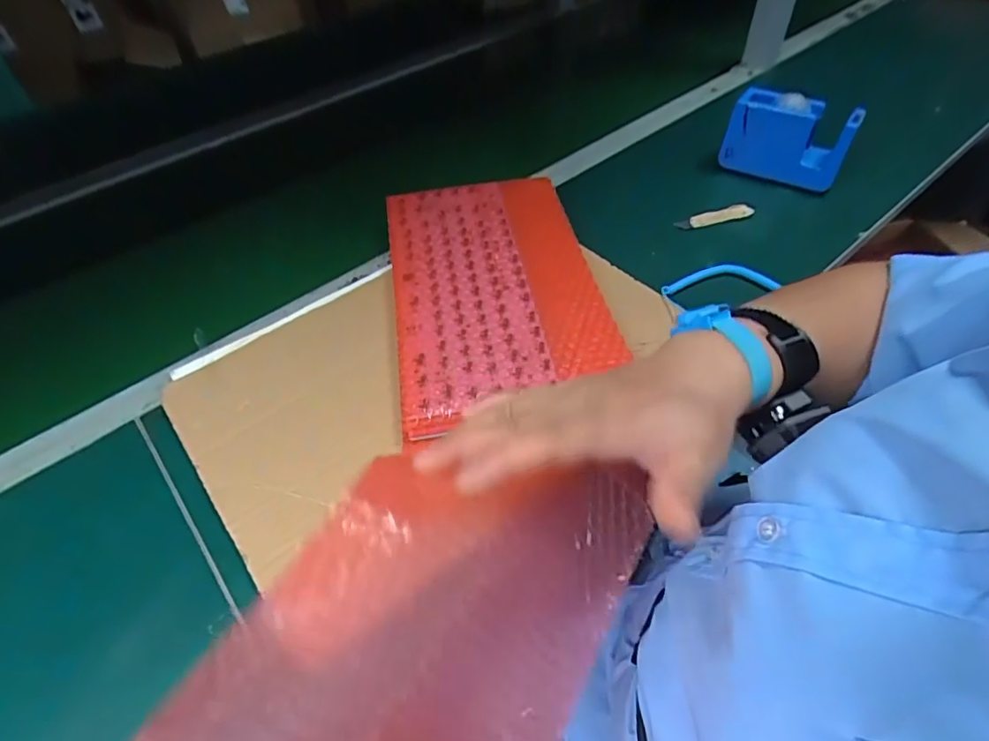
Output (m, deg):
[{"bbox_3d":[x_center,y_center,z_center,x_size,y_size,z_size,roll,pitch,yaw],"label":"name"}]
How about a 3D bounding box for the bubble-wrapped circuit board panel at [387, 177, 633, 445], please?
[{"bbox_3d":[-0.001,-0.086,0.495,0.186,0.015,0.304,-8,51,-3],"label":"bubble-wrapped circuit board panel"}]

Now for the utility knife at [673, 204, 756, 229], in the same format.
[{"bbox_3d":[0.247,-0.173,0.592,0.086,0.015,0.015,-13,51,-7],"label":"utility knife"}]

